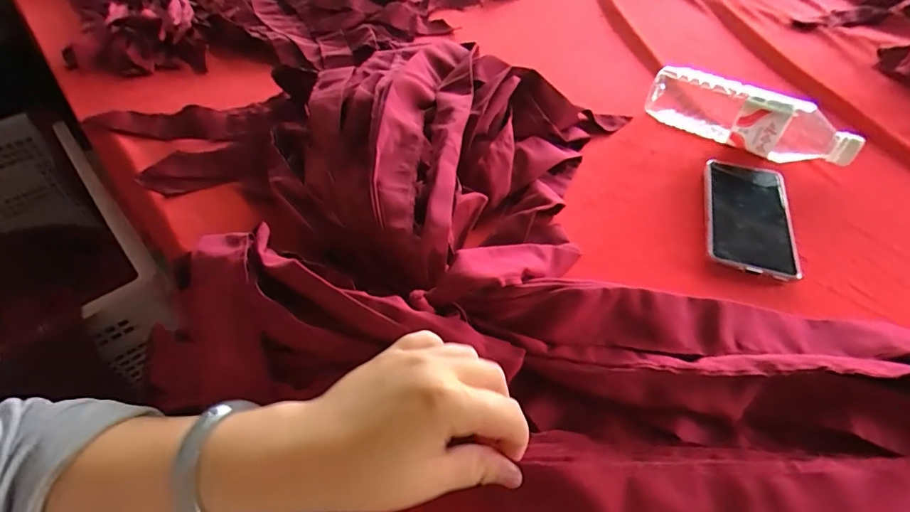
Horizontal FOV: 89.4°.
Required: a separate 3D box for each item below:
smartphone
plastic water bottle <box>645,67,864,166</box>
[{"bbox_3d":[0.289,-0.043,0.456,0.077,0.016,0.163,14,48,12],"label":"smartphone"},{"bbox_3d":[0.336,-0.159,0.536,0.219,0.060,0.055,24,51,20],"label":"plastic water bottle"}]

